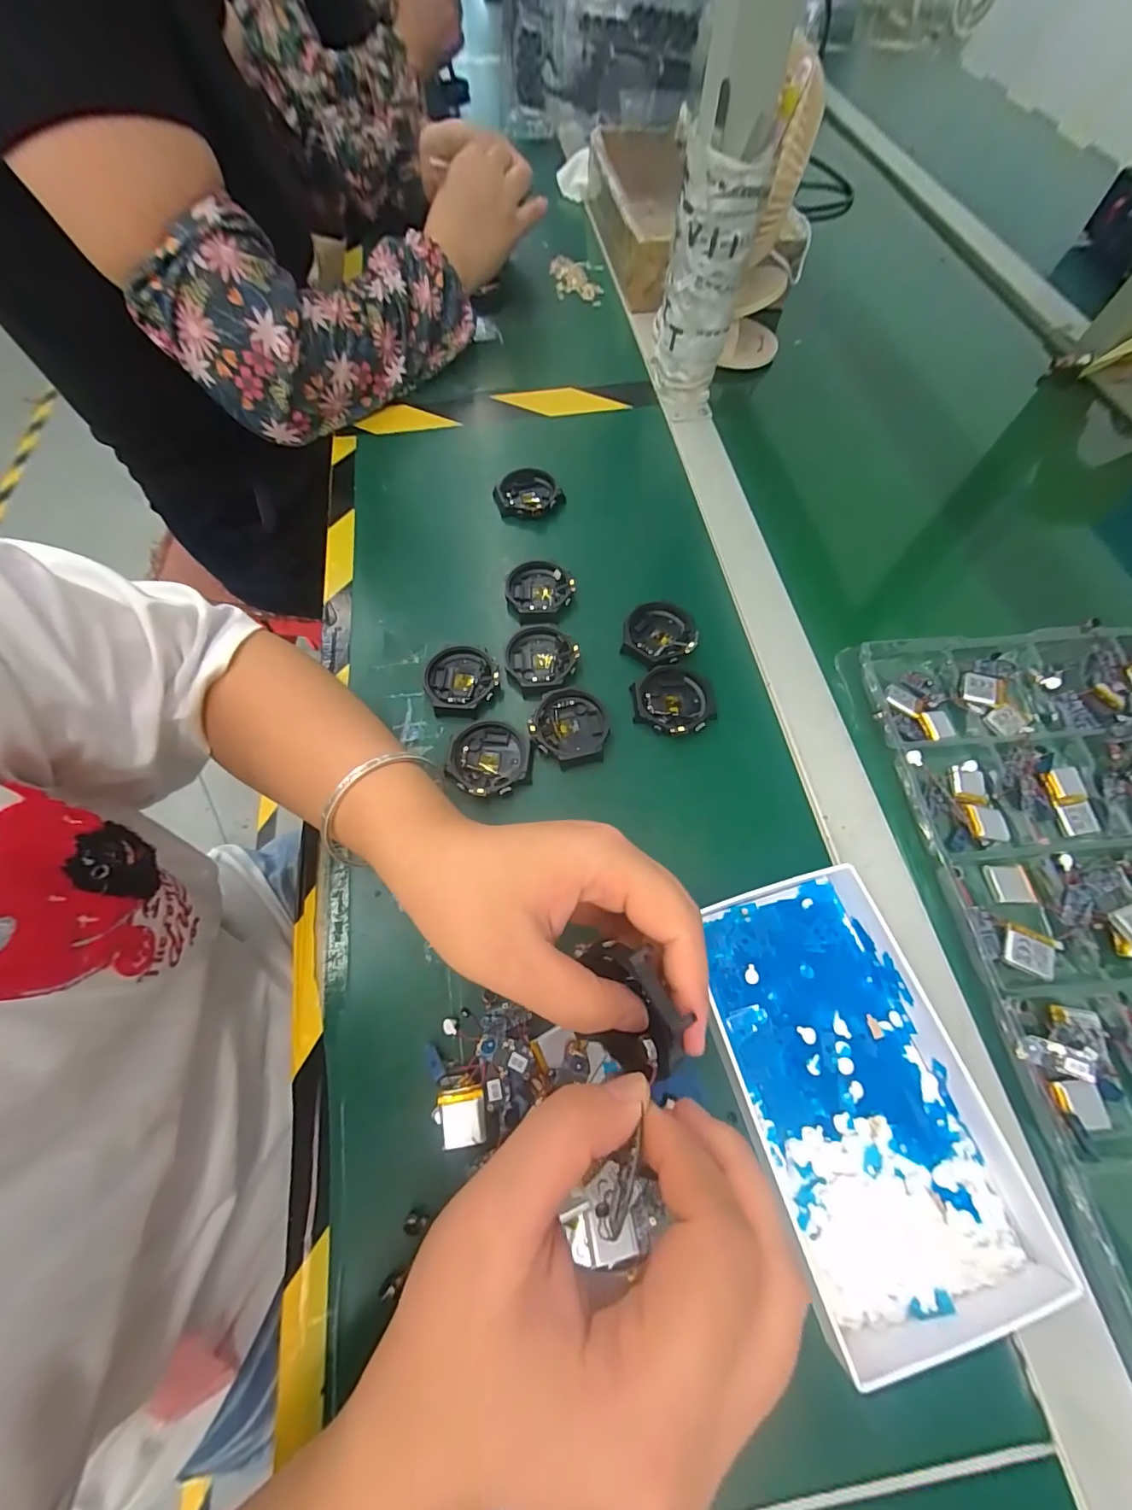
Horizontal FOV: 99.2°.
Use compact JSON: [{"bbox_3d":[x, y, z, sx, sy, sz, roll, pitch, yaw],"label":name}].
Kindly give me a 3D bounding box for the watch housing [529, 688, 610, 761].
[{"bbox_3d":[0.003,-0.019,0.312,0.047,0.012,0.049,0,66,0],"label":"watch housing"}]

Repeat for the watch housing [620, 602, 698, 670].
[{"bbox_3d":[0.064,-0.084,0.339,0.050,0.008,0.049,0,66,0],"label":"watch housing"}]

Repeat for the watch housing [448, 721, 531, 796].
[{"bbox_3d":[-0.047,0.002,0.302,0.047,0.013,0.047,5,66,2],"label":"watch housing"}]

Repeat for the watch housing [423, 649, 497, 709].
[{"bbox_3d":[-0.070,-0.051,0.325,0.047,0.010,0.046,0,66,0],"label":"watch housing"}]

